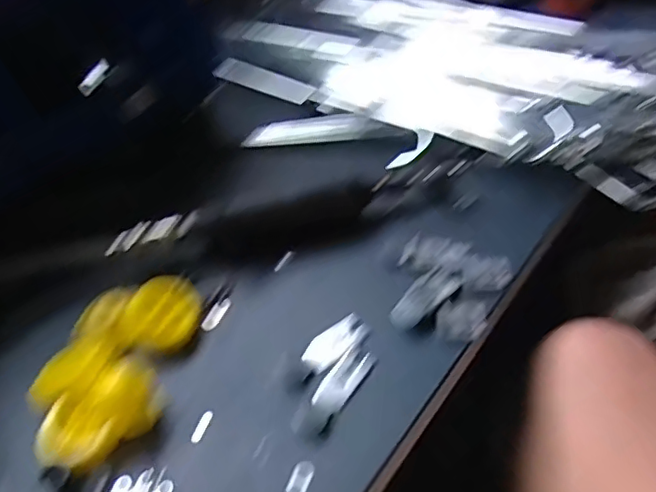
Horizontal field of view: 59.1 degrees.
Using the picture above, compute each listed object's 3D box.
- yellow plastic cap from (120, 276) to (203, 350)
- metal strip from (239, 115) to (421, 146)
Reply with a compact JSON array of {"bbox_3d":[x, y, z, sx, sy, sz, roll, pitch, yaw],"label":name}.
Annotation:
[{"bbox_3d":[-0.116,0.049,0.411,0.046,0.020,0.058,5,44,9],"label":"yellow plastic cap"},{"bbox_3d":[-0.001,-0.117,0.581,0.166,0.007,0.032,0,61,16],"label":"metal strip"}]

